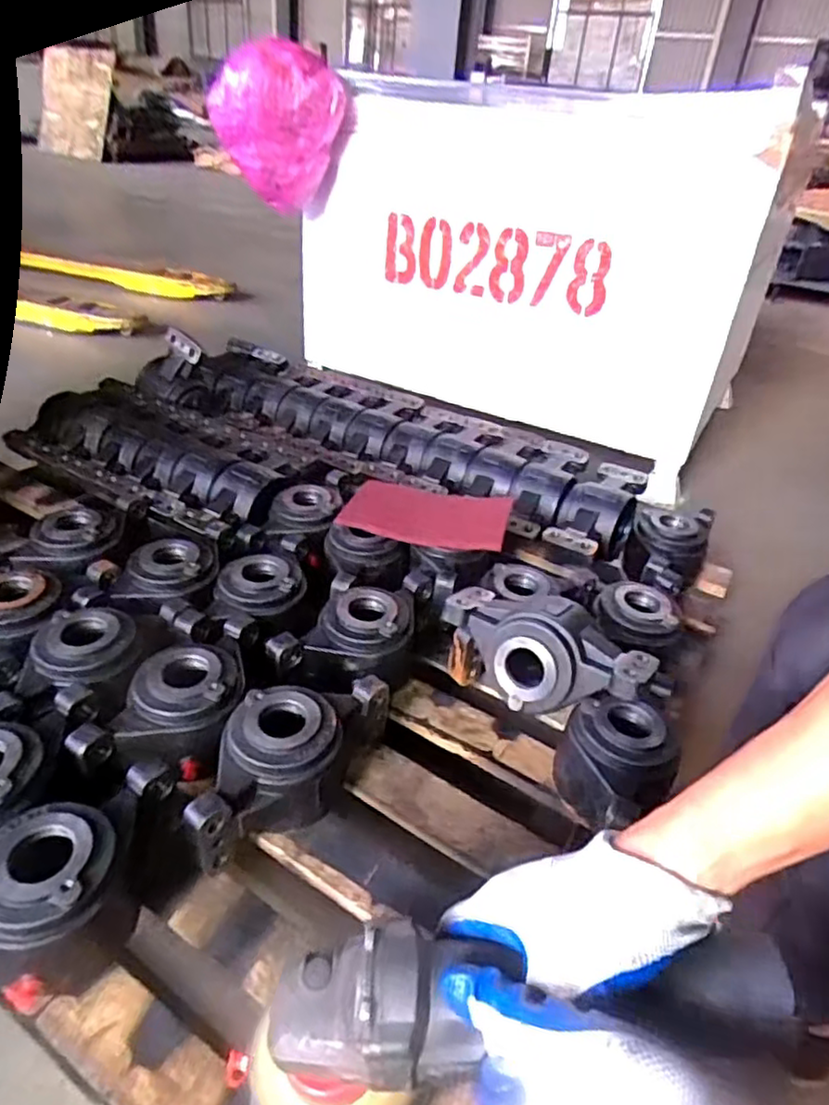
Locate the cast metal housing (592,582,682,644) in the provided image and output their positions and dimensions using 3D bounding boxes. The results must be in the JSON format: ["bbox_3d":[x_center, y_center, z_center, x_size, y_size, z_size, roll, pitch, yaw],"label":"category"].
[{"bbox_3d":[0.281,0.075,0.840,0.094,0.043,0.093,4,34,-3],"label":"cast metal housing"}]

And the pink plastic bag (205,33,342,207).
[{"bbox_3d":[-0.266,-0.825,1.301,0.238,0.265,0.143,1,34,-8],"label":"pink plastic bag"}]

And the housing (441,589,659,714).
[{"bbox_3d":[0.139,0.106,0.738,0.224,0.100,0.104,21,36,21],"label":"housing"}]

